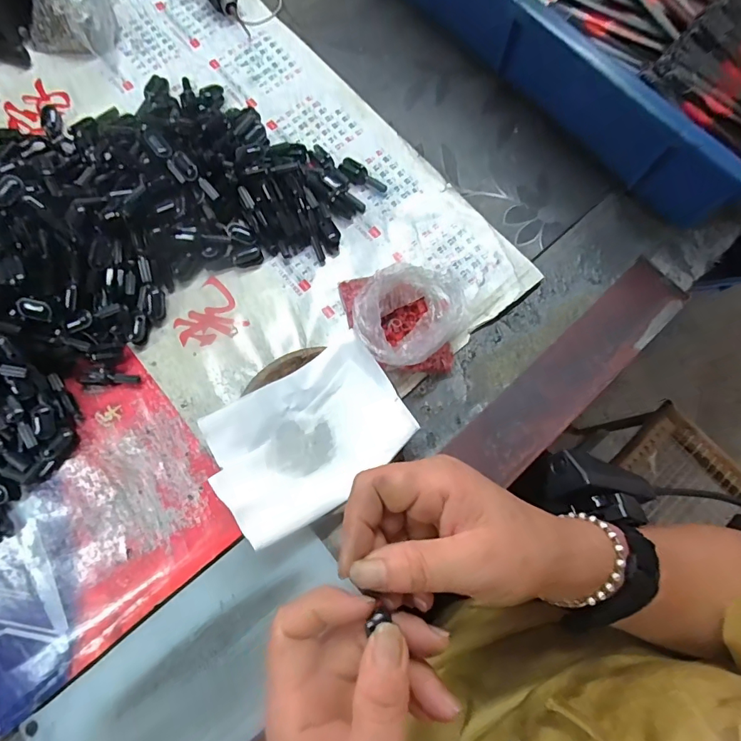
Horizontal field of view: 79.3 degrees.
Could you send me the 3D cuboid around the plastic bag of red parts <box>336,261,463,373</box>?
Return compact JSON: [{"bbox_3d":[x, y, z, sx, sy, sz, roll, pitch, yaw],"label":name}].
[{"bbox_3d":[0.026,-0.038,0.317,0.082,0.041,0.079,-11,76,-4],"label":"plastic bag of red parts"}]

